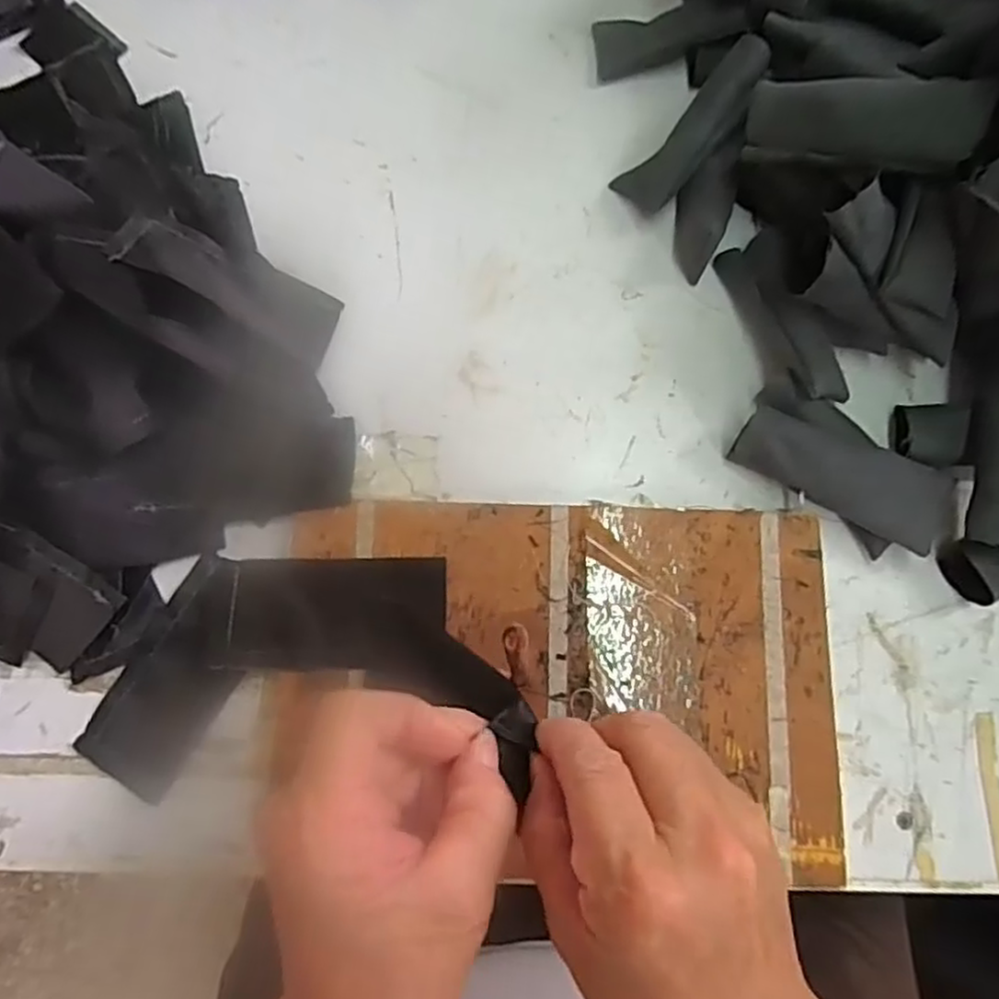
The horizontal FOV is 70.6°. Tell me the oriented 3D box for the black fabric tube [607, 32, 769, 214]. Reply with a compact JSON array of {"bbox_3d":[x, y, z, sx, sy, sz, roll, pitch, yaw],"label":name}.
[{"bbox_3d":[0.112,-0.213,0.400,0.034,0.014,0.104,44,106,10],"label":"black fabric tube"}]

